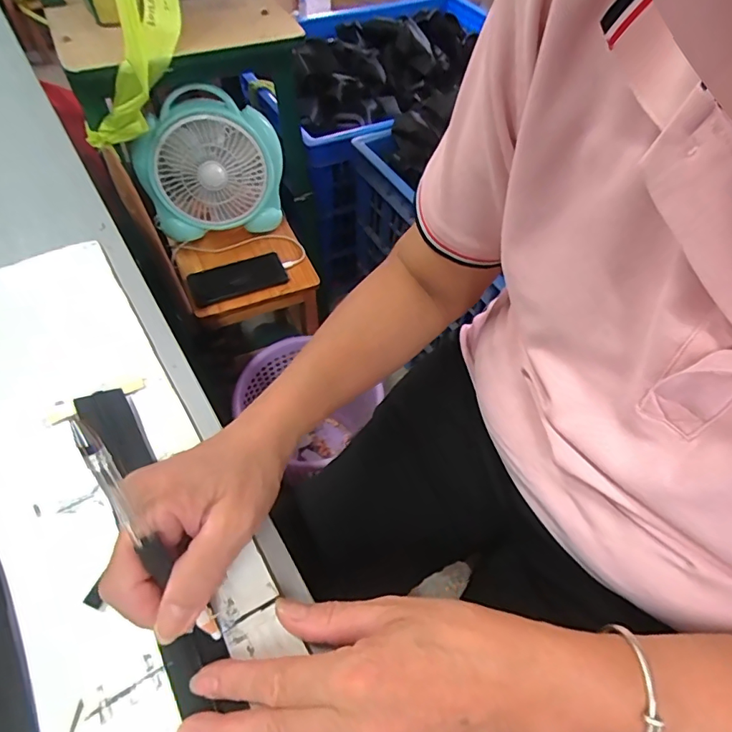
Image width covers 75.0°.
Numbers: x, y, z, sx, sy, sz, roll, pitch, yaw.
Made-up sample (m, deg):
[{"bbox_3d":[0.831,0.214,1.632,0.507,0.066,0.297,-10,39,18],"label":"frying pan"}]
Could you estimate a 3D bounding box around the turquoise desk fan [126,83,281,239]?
[{"bbox_3d":[-0.270,-0.348,0.848,0.244,0.218,0.090,-20,58,-16],"label":"turquoise desk fan"}]

